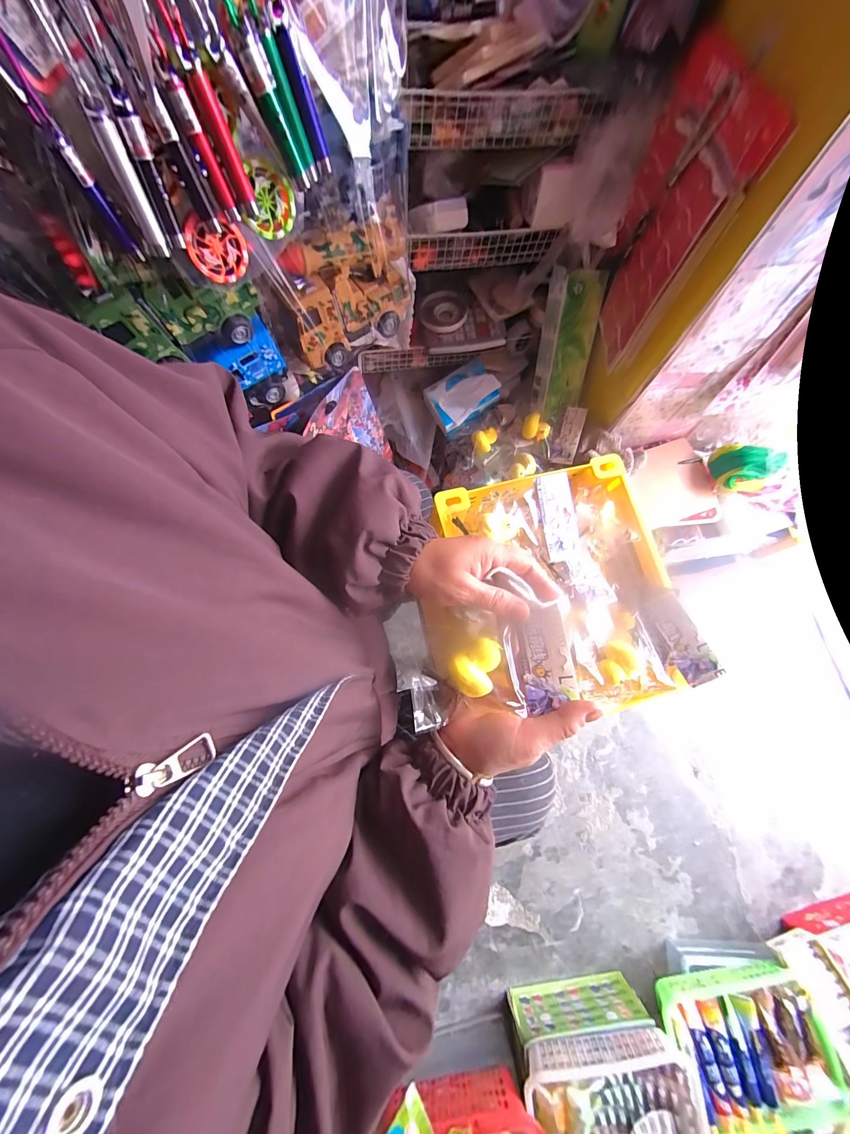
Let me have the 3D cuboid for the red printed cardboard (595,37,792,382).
[{"bbox_3d":[0.282,-0.401,0.440,0.022,0.254,0.161,-8,69,-5],"label":"red printed cardboard"}]

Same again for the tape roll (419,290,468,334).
[{"bbox_3d":[0.031,-0.427,0.600,0.077,0.012,0.074,-4,81,15],"label":"tape roll"}]

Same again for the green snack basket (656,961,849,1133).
[{"bbox_3d":[0.568,0.843,0.629,0.268,0.071,0.187,-12,75,-5],"label":"green snack basket"}]

